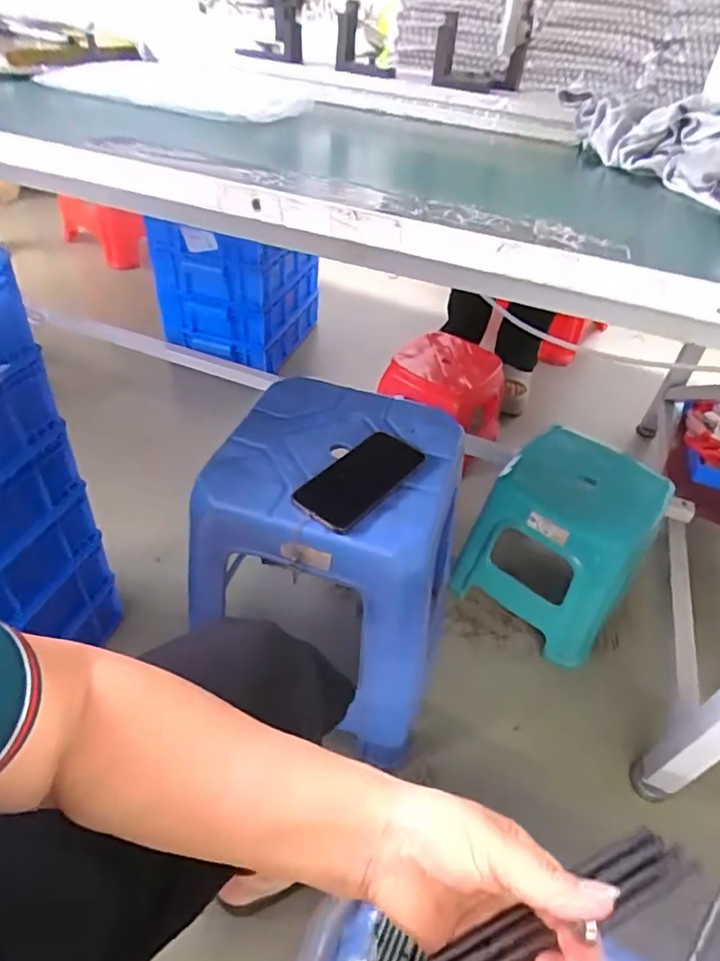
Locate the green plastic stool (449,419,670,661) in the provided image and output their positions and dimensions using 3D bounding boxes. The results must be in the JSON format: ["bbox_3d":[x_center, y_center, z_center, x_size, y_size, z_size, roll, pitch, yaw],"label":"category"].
[{"bbox_3d":[0.337,0.101,0.949,0.247,0.256,0.234,30,48,22],"label":"green plastic stool"}]

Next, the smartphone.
[{"bbox_3d":[0.001,-0.005,0.622,0.083,0.011,0.156,30,50,31],"label":"smartphone"}]

